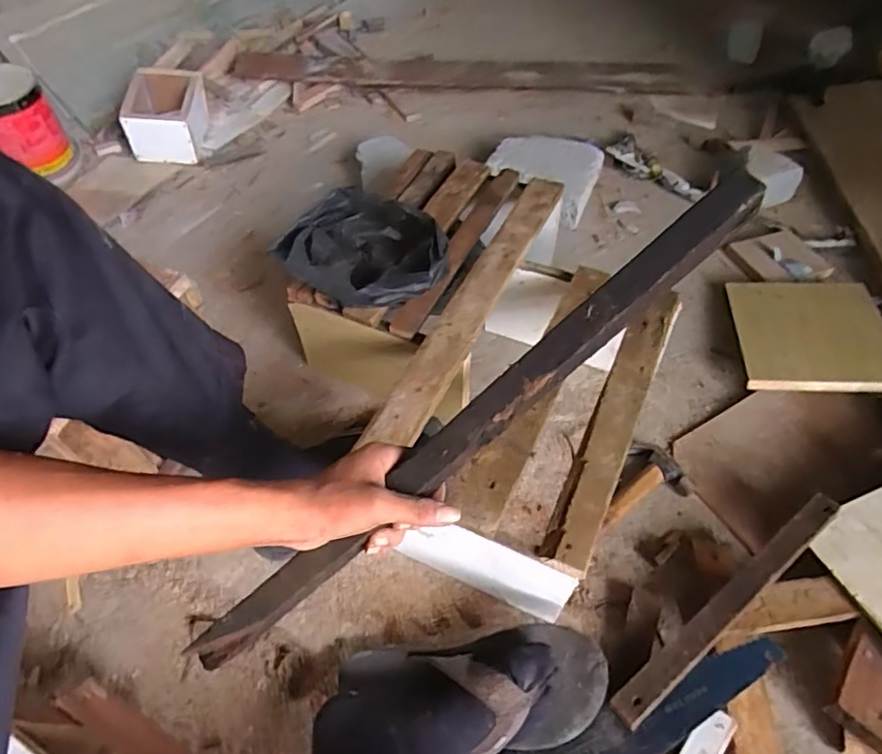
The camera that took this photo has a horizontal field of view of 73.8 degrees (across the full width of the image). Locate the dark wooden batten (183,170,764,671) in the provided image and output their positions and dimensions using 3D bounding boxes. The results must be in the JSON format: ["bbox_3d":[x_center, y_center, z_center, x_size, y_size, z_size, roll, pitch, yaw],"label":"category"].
[{"bbox_3d":[0.016,0.048,0.448,0.544,0.029,0.030,-41,58,6],"label":"dark wooden batten"}]

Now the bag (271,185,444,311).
[{"bbox_3d":[-0.093,-0.149,0.720,0.197,0.076,0.152,25,56,19],"label":"bag"}]

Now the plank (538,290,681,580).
[{"bbox_3d":[0.186,0.036,0.618,0.046,0.017,0.365,21,54,17],"label":"plank"}]

